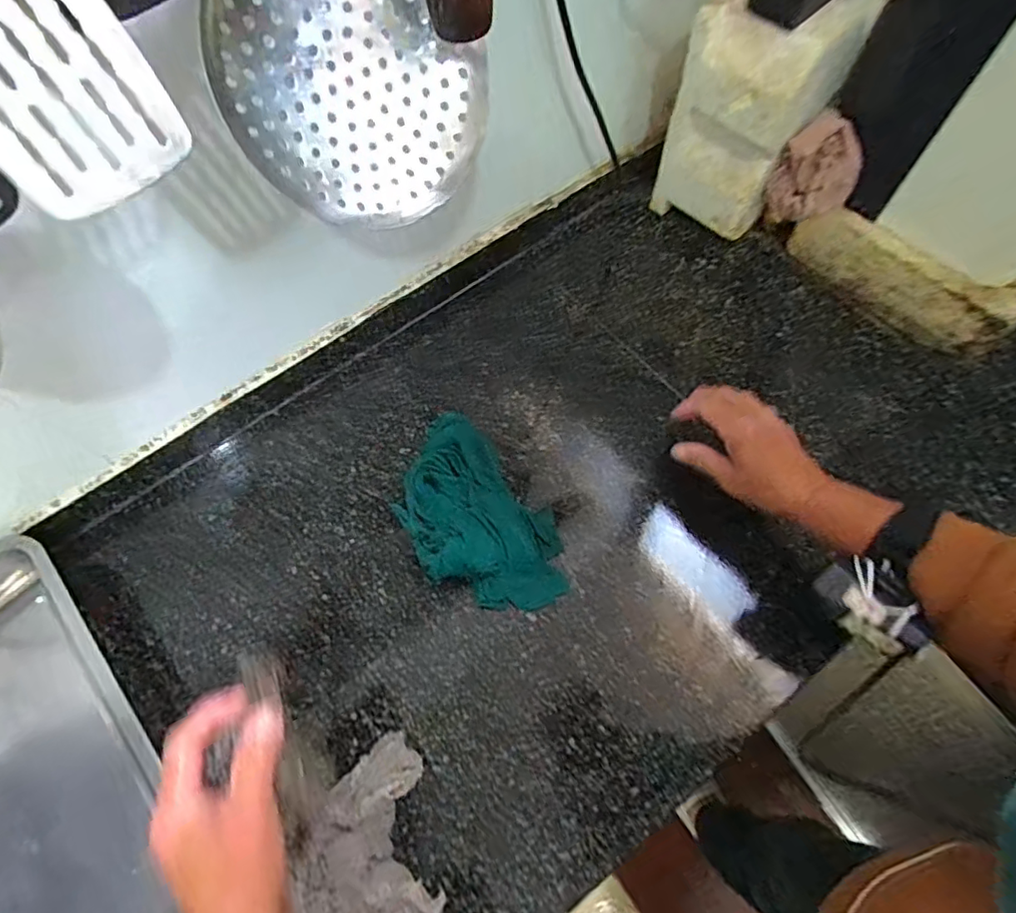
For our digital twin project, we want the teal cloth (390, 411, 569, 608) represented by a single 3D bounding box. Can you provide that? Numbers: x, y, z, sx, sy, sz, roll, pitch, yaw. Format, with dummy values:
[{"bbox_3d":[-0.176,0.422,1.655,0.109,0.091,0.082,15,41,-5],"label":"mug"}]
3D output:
[{"bbox_3d":[-0.034,0.051,0.499,0.115,0.034,0.199,-37,68,-12],"label":"teal cloth"}]

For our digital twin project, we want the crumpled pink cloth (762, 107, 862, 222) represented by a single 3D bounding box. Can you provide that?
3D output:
[{"bbox_3d":[0.292,-0.270,0.531,0.044,0.082,0.072,-30,67,-10],"label":"crumpled pink cloth"}]

